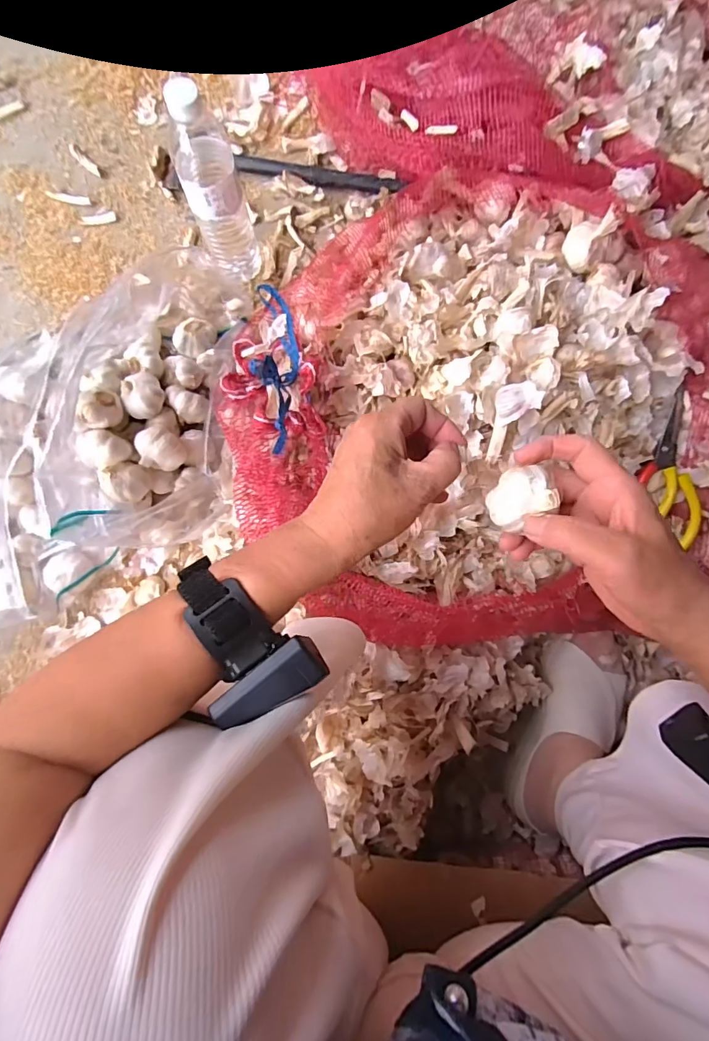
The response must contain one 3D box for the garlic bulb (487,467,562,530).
[{"bbox_3d":[0.107,-0.015,0.293,0.035,0.028,0.037,-17,87,1],"label":"garlic bulb"}]

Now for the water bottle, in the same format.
[{"bbox_3d":[-0.158,-0.363,0.515,0.070,0.214,0.054,-22,87,1],"label":"water bottle"}]

